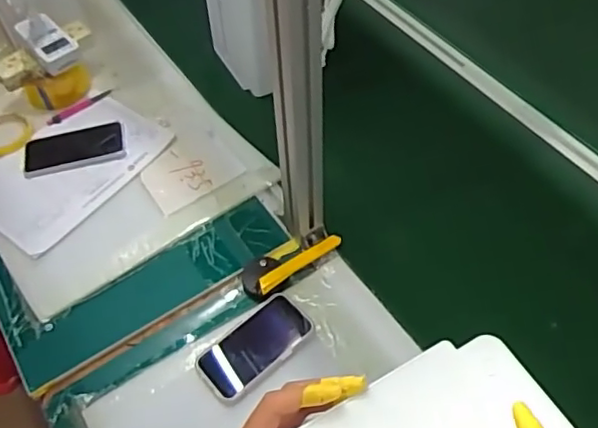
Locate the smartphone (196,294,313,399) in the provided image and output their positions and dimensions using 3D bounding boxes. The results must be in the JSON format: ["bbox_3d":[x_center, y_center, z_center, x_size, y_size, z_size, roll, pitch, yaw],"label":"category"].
[{"bbox_3d":[-0.055,0.169,0.782,0.147,0.017,0.074,-35,59,-19],"label":"smartphone"}]

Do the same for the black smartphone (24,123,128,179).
[{"bbox_3d":[-0.364,-0.107,0.985,0.162,0.008,0.081,-12,54,-4],"label":"black smartphone"}]

